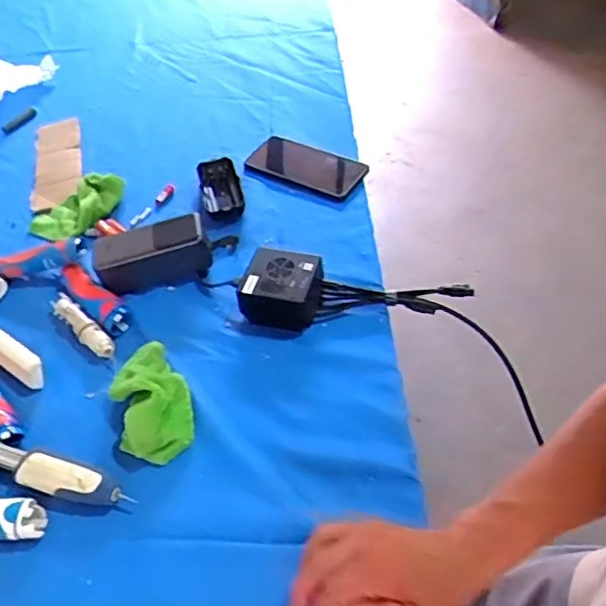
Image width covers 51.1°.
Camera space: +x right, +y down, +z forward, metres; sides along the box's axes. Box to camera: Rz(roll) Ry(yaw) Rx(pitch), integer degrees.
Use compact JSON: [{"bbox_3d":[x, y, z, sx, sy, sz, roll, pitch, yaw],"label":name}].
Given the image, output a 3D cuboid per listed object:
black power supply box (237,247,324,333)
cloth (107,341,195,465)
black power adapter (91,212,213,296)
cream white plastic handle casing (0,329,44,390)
[{"bbox_3d":[-0.022,-0.015,0.691,0.082,0.047,0.074,14,53,17],"label":"black power supply box"},{"bbox_3d":[-0.153,0.088,0.620,0.072,0.054,0.124,-23,51,-14],"label":"cloth"},{"bbox_3d":[-0.174,-0.057,0.741,0.130,0.046,0.064,-20,51,-12],"label":"black power adapter"},{"bbox_3d":[-0.329,0.047,0.687,0.143,0.023,0.028,29,58,27],"label":"cream white plastic handle casing"}]

